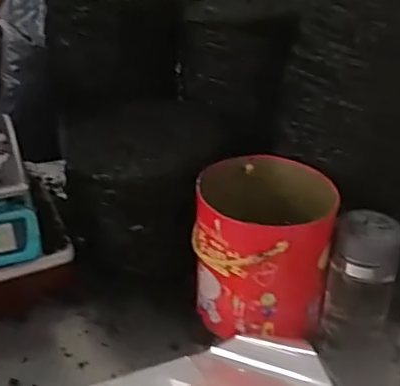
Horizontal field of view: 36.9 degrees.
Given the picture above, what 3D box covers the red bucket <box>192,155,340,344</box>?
[{"bbox_3d":[0.079,0.071,0.768,0.162,0.173,0.168,1,33,0],"label":"red bucket"}]

